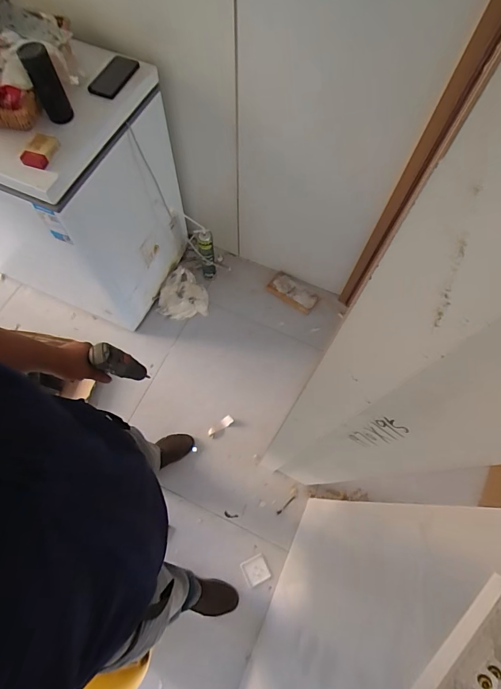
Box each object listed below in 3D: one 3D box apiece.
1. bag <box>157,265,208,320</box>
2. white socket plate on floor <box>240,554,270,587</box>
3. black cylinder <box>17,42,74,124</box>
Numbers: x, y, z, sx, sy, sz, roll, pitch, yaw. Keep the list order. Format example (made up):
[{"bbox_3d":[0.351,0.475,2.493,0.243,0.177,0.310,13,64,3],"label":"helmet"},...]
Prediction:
[{"bbox_3d":[-0.303,-0.233,1.799,0.237,0.080,0.249,19,69,5],"label":"bag"},{"bbox_3d":[0.020,0.841,1.398,0.090,0.004,0.088,-23,71,-11],"label":"white socket plate on floor"},{"bbox_3d":[-0.508,-0.651,0.942,0.066,0.176,0.055,-30,73,-13],"label":"black cylinder"}]

